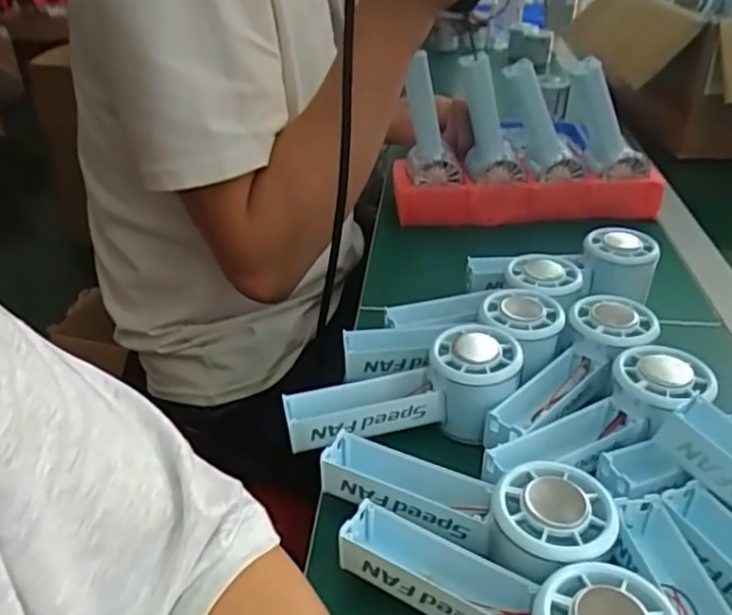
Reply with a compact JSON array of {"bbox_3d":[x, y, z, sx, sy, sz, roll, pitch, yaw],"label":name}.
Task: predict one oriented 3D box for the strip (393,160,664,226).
[{"bbox_3d":[0.178,-0.122,0.719,0.266,0.052,0.063,-2,33,-3],"label":"strip"}]

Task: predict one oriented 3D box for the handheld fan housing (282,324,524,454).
[{"bbox_3d":[0.023,0.055,0.418,0.149,0.053,0.066,-7,34,-11],"label":"handheld fan housing"}]

